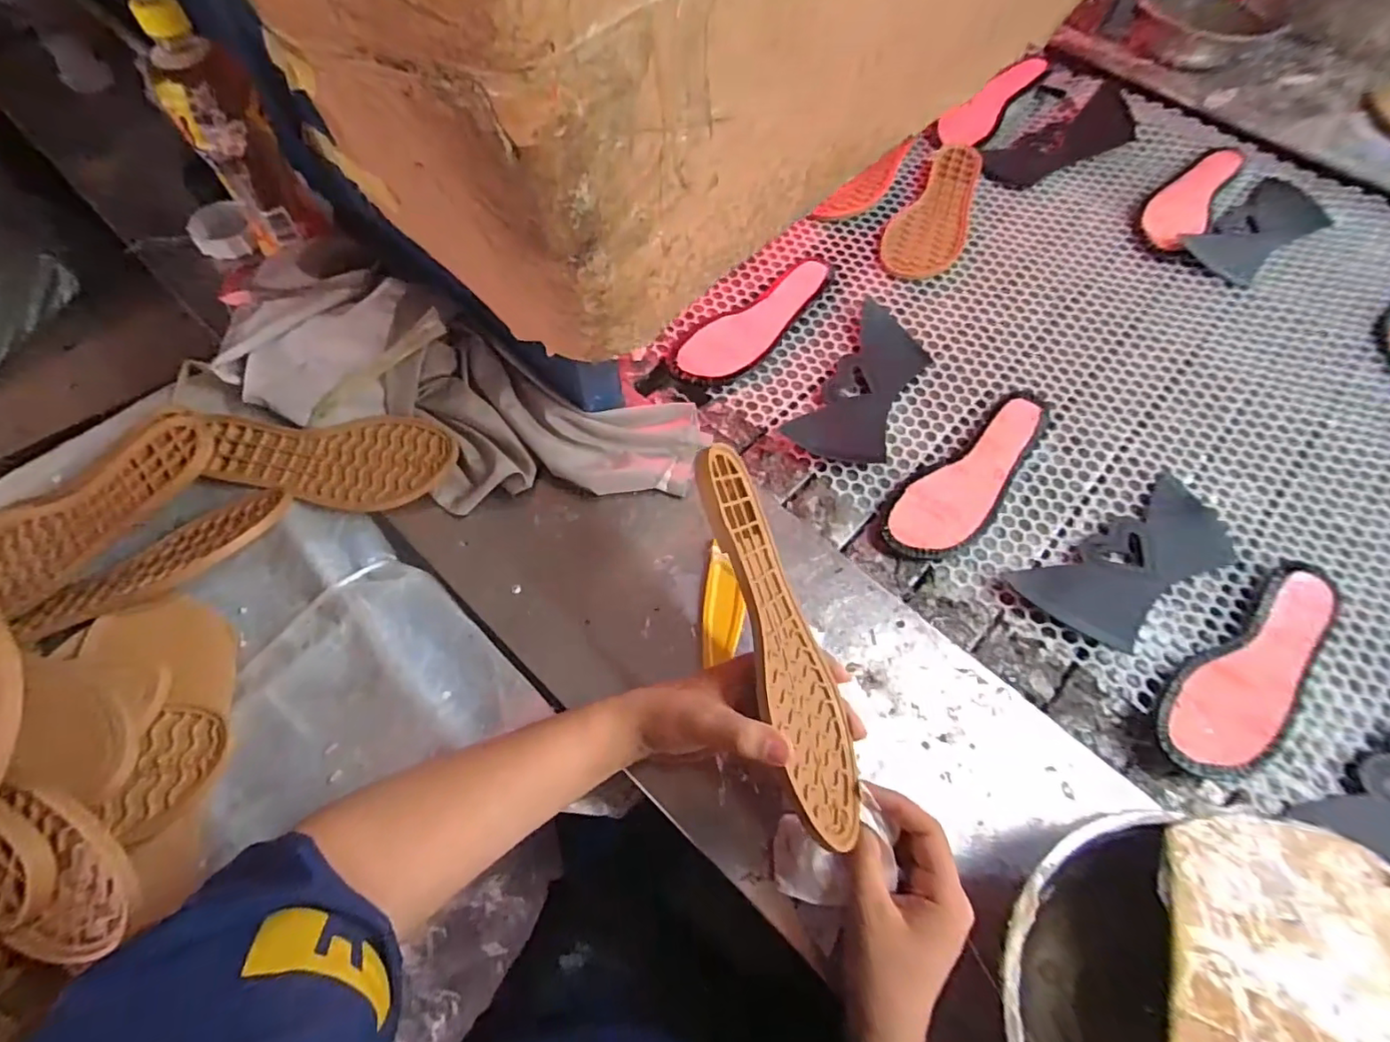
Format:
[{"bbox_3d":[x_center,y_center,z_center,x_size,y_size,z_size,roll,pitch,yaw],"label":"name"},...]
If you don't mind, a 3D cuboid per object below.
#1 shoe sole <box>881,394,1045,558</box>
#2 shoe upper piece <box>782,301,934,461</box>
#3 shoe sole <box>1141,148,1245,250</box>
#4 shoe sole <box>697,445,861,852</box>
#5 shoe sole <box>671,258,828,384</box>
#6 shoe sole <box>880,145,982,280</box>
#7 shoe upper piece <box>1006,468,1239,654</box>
[{"bbox_3d":[0.258,-0.042,0.543,0.219,0.013,0.069,-39,69,-18],"label":"shoe sole"},{"bbox_3d":[0.176,-0.141,0.592,0.090,0.013,0.208,30,67,15],"label":"shoe upper piece"},{"bbox_3d":[0.600,-0.396,0.716,0.064,0.008,0.225,33,68,16],"label":"shoe sole"},{"bbox_3d":[0.053,0.068,0.359,0.010,0.077,0.234,-22,77,31],"label":"shoe sole"},{"bbox_3d":[0.069,-0.211,0.627,0.217,0.012,0.074,-37,68,-17],"label":"shoe sole"},{"bbox_3d":[0.290,-0.370,0.703,0.085,0.019,0.220,25,66,13],"label":"shoe sole"},{"bbox_3d":[0.380,0.036,0.509,0.203,0.018,0.089,-28,66,-13],"label":"shoe upper piece"}]

